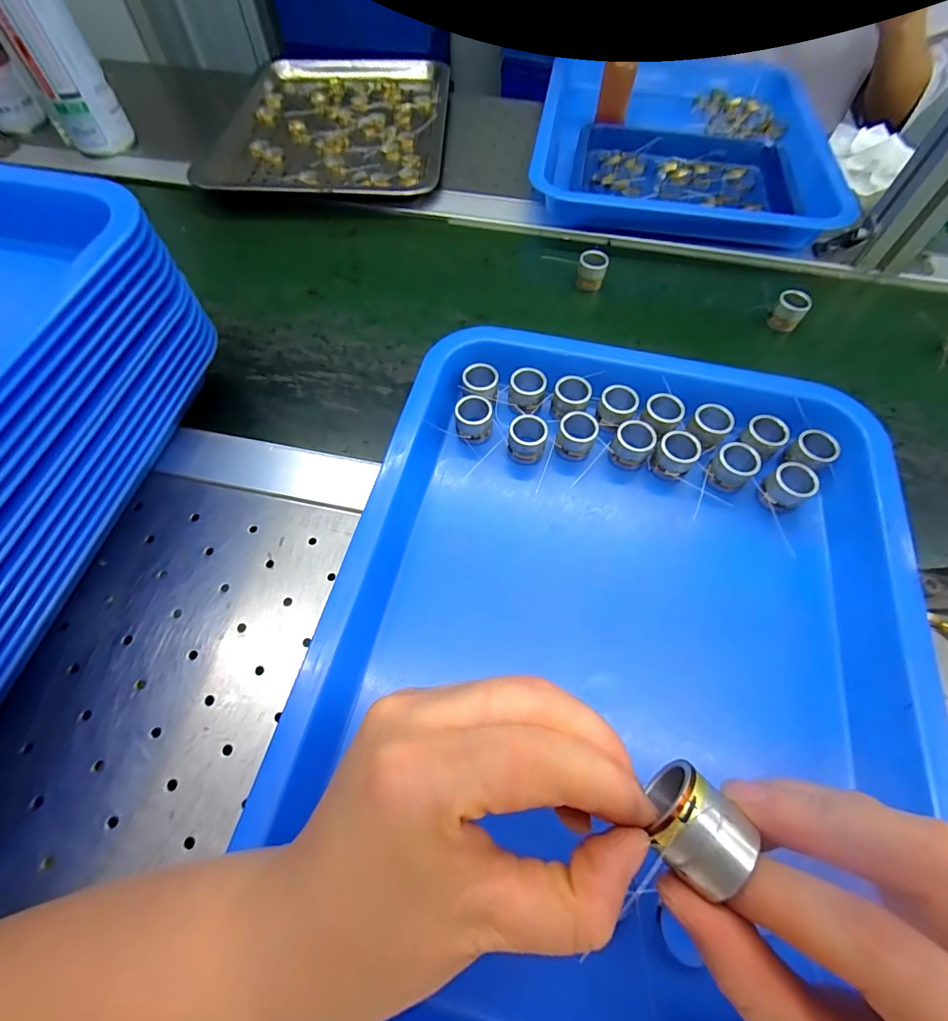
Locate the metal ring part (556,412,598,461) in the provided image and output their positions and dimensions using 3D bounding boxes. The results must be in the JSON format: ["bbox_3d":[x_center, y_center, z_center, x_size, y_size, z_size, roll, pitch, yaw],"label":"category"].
[{"bbox_3d":[0.069,-0.049,0.307,0.025,0.023,0.023,13,63,6],"label":"metal ring part"}]

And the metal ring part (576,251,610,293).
[{"bbox_3d":[0.105,-0.213,0.410,0.025,0.029,0.019,10,63,5],"label":"metal ring part"}]

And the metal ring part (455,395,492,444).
[{"bbox_3d":[0.000,-0.061,0.313,0.024,0.025,0.024,-3,62,-2],"label":"metal ring part"}]

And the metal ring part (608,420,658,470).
[{"bbox_3d":[0.105,-0.042,0.304,0.025,0.026,0.024,0,62,0],"label":"metal ring part"}]

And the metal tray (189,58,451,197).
[{"bbox_3d":[-0.163,-0.456,0.536,0.256,0.020,0.321,1,62,0],"label":"metal tray"}]

